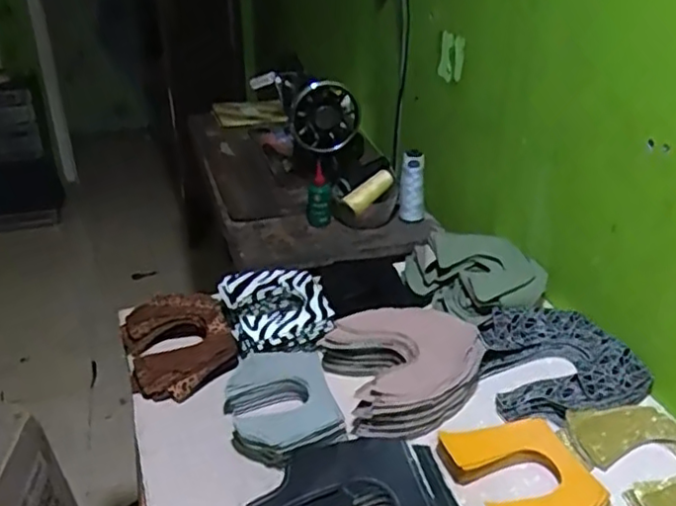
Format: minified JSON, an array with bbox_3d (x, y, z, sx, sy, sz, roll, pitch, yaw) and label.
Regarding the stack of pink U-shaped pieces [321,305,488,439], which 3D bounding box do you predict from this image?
[{"bbox_3d":[0.087,0.136,0.820,0.182,0.055,0.180,-9,31,-16],"label":"stack of pink U-shaped pieces"}]

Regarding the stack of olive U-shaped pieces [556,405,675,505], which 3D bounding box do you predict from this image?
[{"bbox_3d":[0.338,0.218,0.703,0.136,0.029,0.164,-15,33,-25],"label":"stack of olive U-shaped pieces"}]

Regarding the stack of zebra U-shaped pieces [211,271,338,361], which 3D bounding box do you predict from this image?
[{"bbox_3d":[-0.084,0.080,0.912,0.145,0.039,0.156,-7,30,-12],"label":"stack of zebra U-shaped pieces"}]

